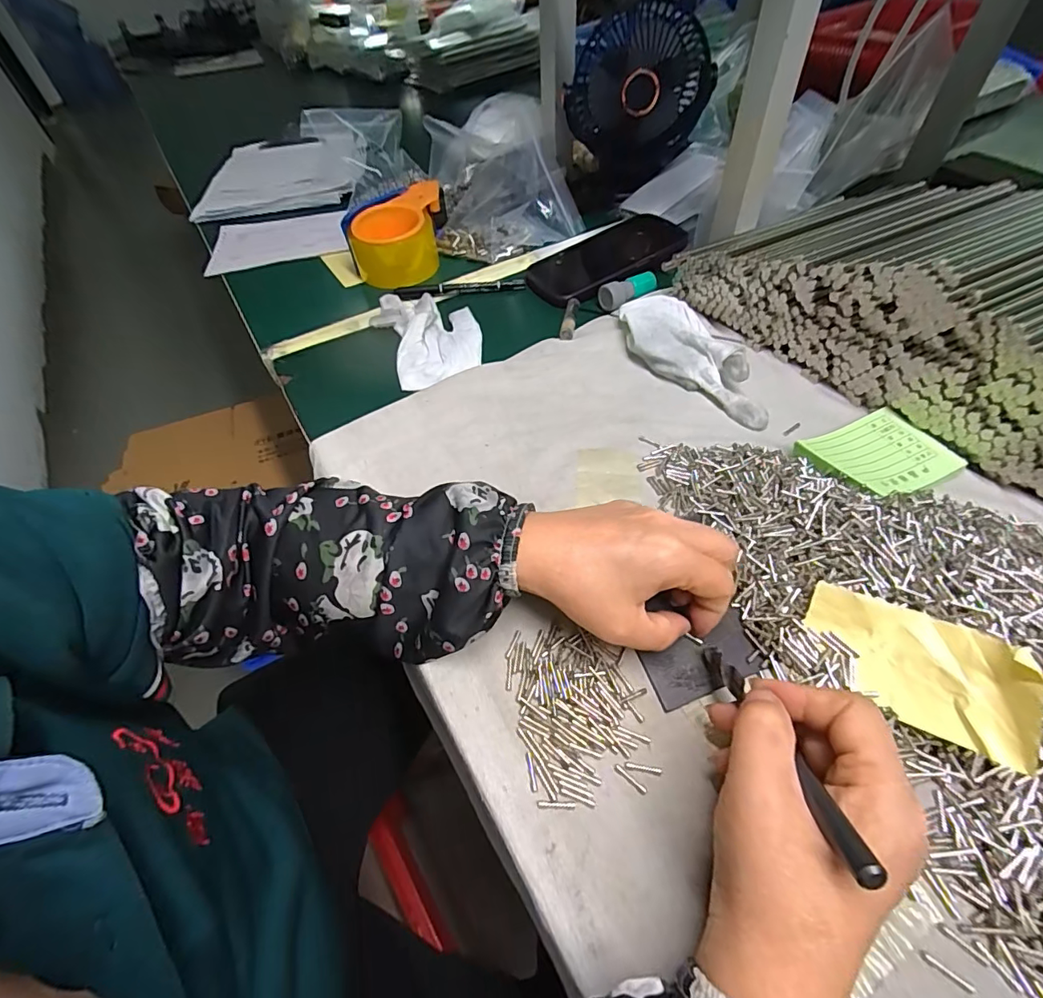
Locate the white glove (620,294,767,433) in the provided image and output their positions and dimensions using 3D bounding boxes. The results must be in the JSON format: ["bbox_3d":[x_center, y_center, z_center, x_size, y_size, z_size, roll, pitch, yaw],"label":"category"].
[{"bbox_3d":[0.140,-0.122,0.418,0.072,0.031,0.165,-11,51,-4],"label":"white glove"}]

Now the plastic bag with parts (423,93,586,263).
[{"bbox_3d":[-0.028,-0.396,0.602,0.171,0.101,0.205,-13,51,-6],"label":"plastic bag with parts"}]

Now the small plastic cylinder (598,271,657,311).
[{"bbox_3d":[0.109,-0.209,0.494,0.062,0.020,0.021,-22,53,-13],"label":"small plastic cylinder"}]

